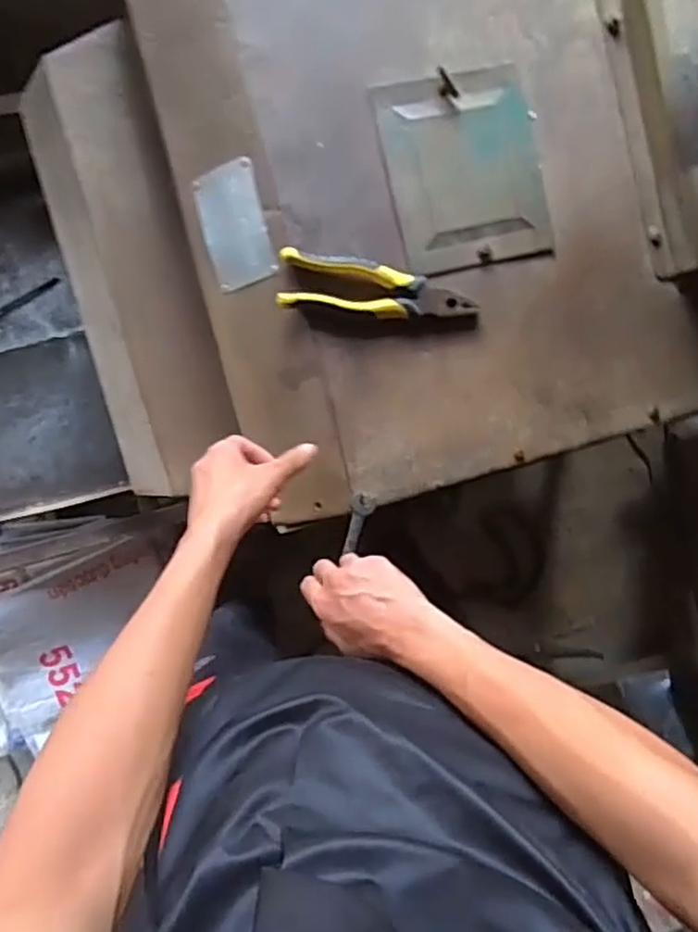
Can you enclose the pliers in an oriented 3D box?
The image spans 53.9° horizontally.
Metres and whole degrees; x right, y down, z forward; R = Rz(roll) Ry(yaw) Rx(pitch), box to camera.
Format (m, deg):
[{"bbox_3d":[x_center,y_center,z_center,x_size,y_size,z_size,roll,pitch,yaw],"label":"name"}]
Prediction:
[{"bbox_3d":[0.030,-0.168,0.653,0.190,0.013,0.051,4,90,-13],"label":"pliers"}]

